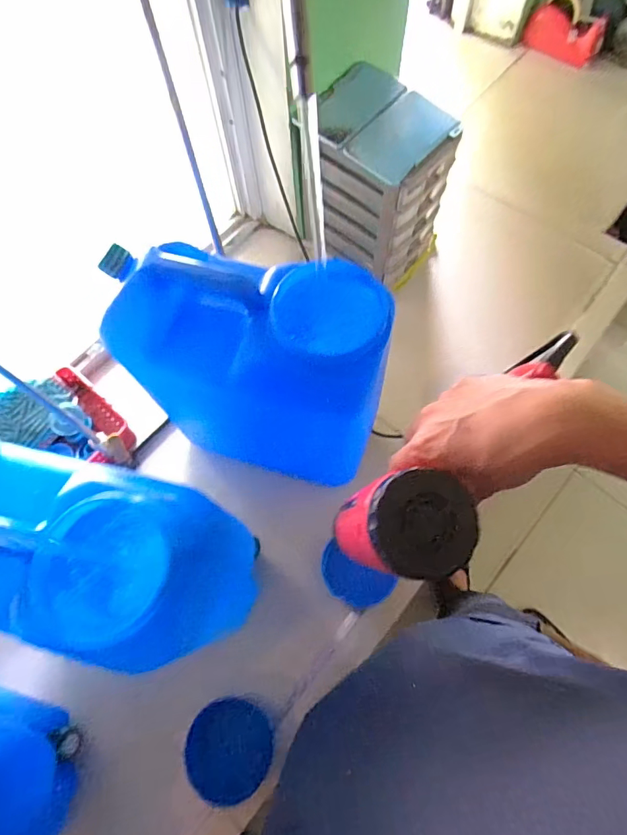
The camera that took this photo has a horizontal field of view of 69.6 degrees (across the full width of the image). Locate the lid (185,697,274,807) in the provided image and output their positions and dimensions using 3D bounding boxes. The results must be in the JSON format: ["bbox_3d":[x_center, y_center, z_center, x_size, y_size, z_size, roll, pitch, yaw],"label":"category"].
[{"bbox_3d":[-0.119,0.469,0.634,0.117,0.016,0.125,-1,68,1],"label":"lid"}]

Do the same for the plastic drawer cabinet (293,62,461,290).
[{"bbox_3d":[0.103,-0.425,0.835,0.240,0.273,0.166,34,73,14],"label":"plastic drawer cabinet"}]

